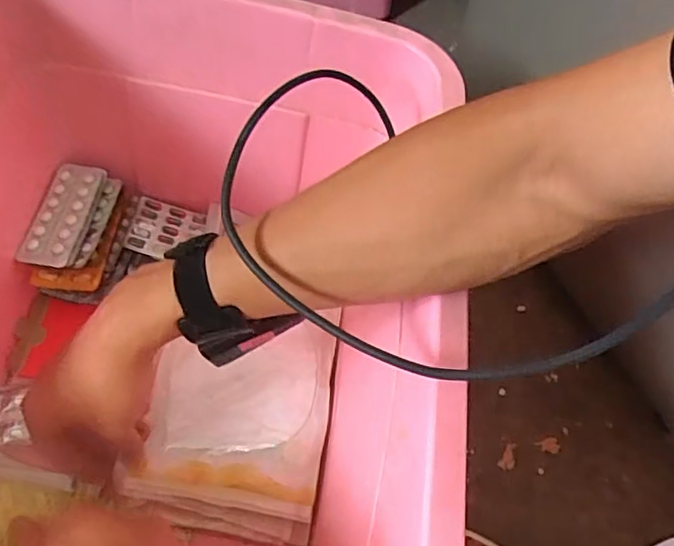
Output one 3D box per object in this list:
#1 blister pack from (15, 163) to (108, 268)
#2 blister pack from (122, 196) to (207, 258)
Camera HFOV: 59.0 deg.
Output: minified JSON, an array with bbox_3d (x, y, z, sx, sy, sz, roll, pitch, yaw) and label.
[{"bbox_3d":[-0.229,-0.050,0.495,0.041,0.011,0.099,9,58,3],"label":"blister pack"},{"bbox_3d":[-0.156,-0.040,0.548,0.062,0.008,0.057,16,68,-12],"label":"blister pack"}]

